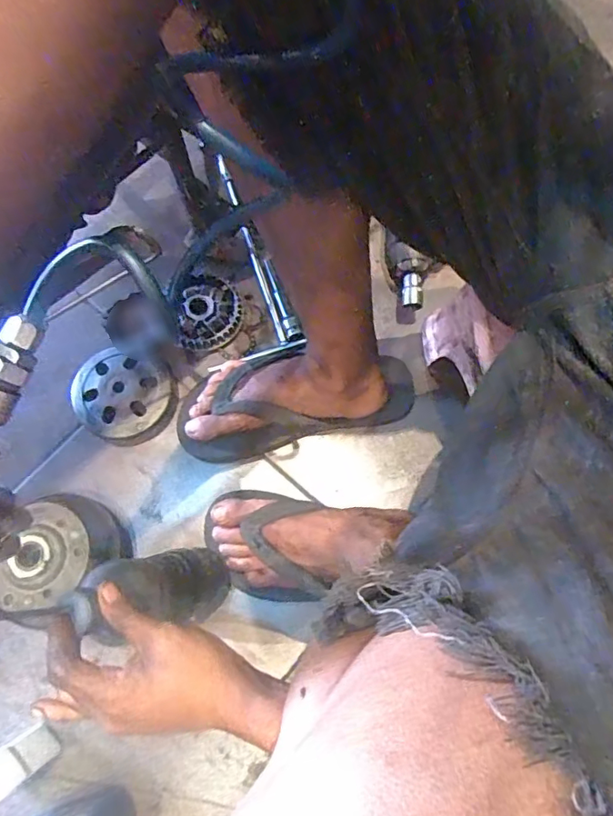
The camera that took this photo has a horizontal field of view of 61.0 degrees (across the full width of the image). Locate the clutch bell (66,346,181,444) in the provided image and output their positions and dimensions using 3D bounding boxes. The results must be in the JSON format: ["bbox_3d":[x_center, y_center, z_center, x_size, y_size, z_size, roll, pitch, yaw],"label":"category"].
[{"bbox_3d":[-0.217,-0.013,0.617,0.119,0.038,0.111,0,73,0],"label":"clutch bell"}]

